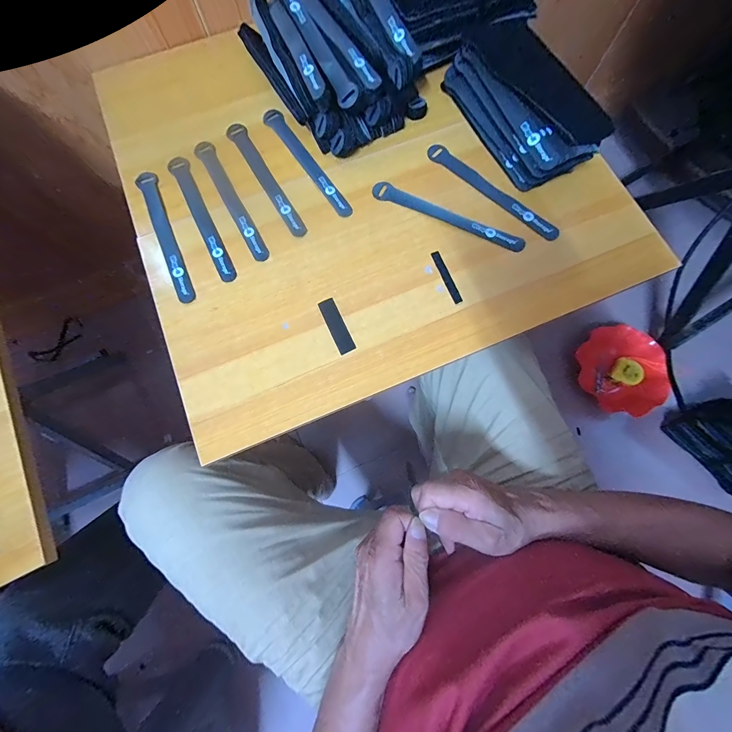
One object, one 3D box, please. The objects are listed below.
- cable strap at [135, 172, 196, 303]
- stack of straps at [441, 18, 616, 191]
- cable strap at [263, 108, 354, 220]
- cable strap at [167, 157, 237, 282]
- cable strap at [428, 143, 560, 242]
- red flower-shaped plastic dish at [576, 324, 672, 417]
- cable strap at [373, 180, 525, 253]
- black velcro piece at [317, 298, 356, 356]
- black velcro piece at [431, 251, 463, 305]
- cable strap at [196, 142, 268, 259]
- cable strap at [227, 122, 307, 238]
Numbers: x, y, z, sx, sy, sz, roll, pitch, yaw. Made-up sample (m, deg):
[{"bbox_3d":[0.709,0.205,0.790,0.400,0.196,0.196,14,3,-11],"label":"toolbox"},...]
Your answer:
[{"bbox_3d":[-0.250,-0.165,0.401,0.024,0.004,0.195,-25,78,-5],"label":"cable strap"},{"bbox_3d":[0.193,-0.321,0.399,0.096,0.067,0.204,-33,78,-7],"label":"stack of straps"},{"bbox_3d":[-0.078,-0.268,0.420,0.025,0.004,0.193,-32,78,-7],"label":"cable strap"},{"bbox_3d":[-0.207,-0.190,0.407,0.024,0.004,0.196,-28,78,-6],"label":"cable strap"},{"bbox_3d":[0.157,-0.222,0.408,0.197,0.004,0.024,44,91,11],"label":"cable strap"},{"bbox_3d":[0.659,0.007,0.816,0.222,0.052,0.226,0,77,0],"label":"red flower-shaped plastic dish"},{"bbox_3d":[0.101,-0.189,0.399,0.196,0.007,0.025,25,78,6],"label":"cable strap"},{"bbox_3d":[-0.034,-0.047,0.373,0.019,0.004,0.069,-25,78,-5],"label":"black velcro piece"},{"bbox_3d":[0.096,-0.106,0.383,0.011,0.004,0.071,-21,77,-4],"label":"black velcro piece"},{"bbox_3d":[-0.172,-0.214,0.410,0.024,0.004,0.193,-30,78,-6],"label":"cable strap"},{"bbox_3d":[-0.130,-0.243,0.416,0.024,0.004,0.191,-30,78,-6],"label":"cable strap"}]

